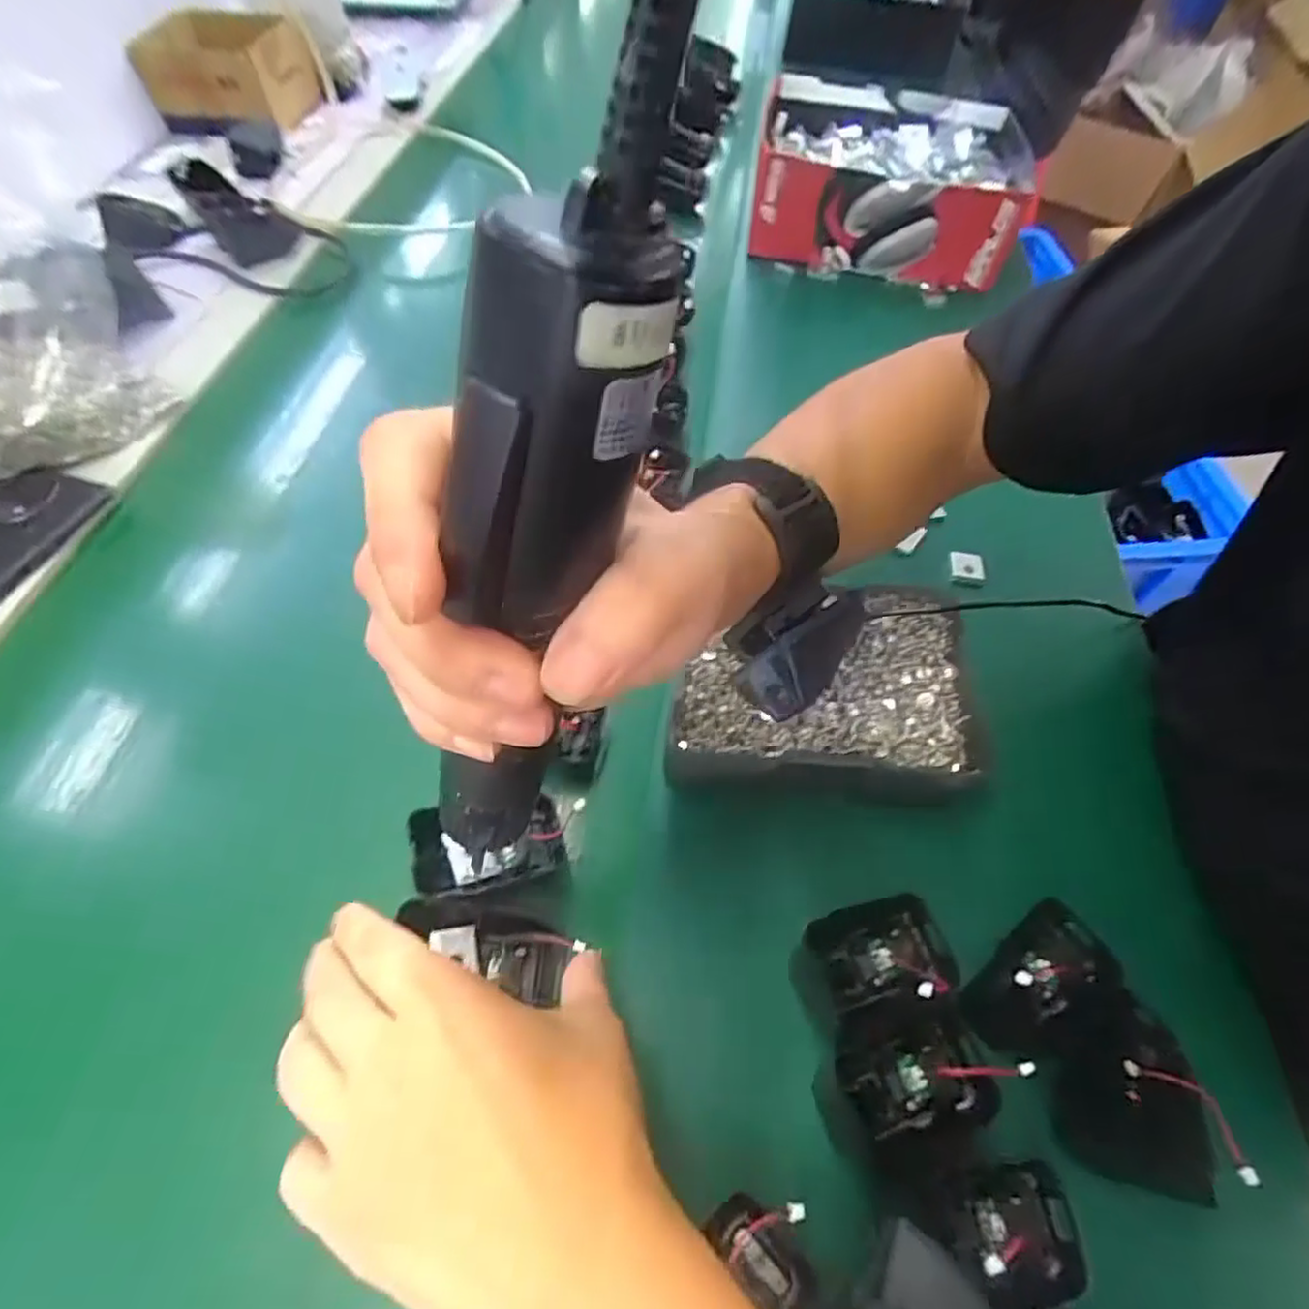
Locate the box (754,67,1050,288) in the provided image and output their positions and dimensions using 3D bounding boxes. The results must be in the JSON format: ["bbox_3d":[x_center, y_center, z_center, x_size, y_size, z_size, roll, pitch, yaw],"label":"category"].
[{"bbox_3d":[0.234,-0.480,0.687,0.251,0.101,0.235,8,53,3],"label":"box"}]

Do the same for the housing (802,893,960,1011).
[{"bbox_3d":[0.102,0.135,0.312,0.064,0.017,0.043,-6,54,-6],"label":"housing"}]

